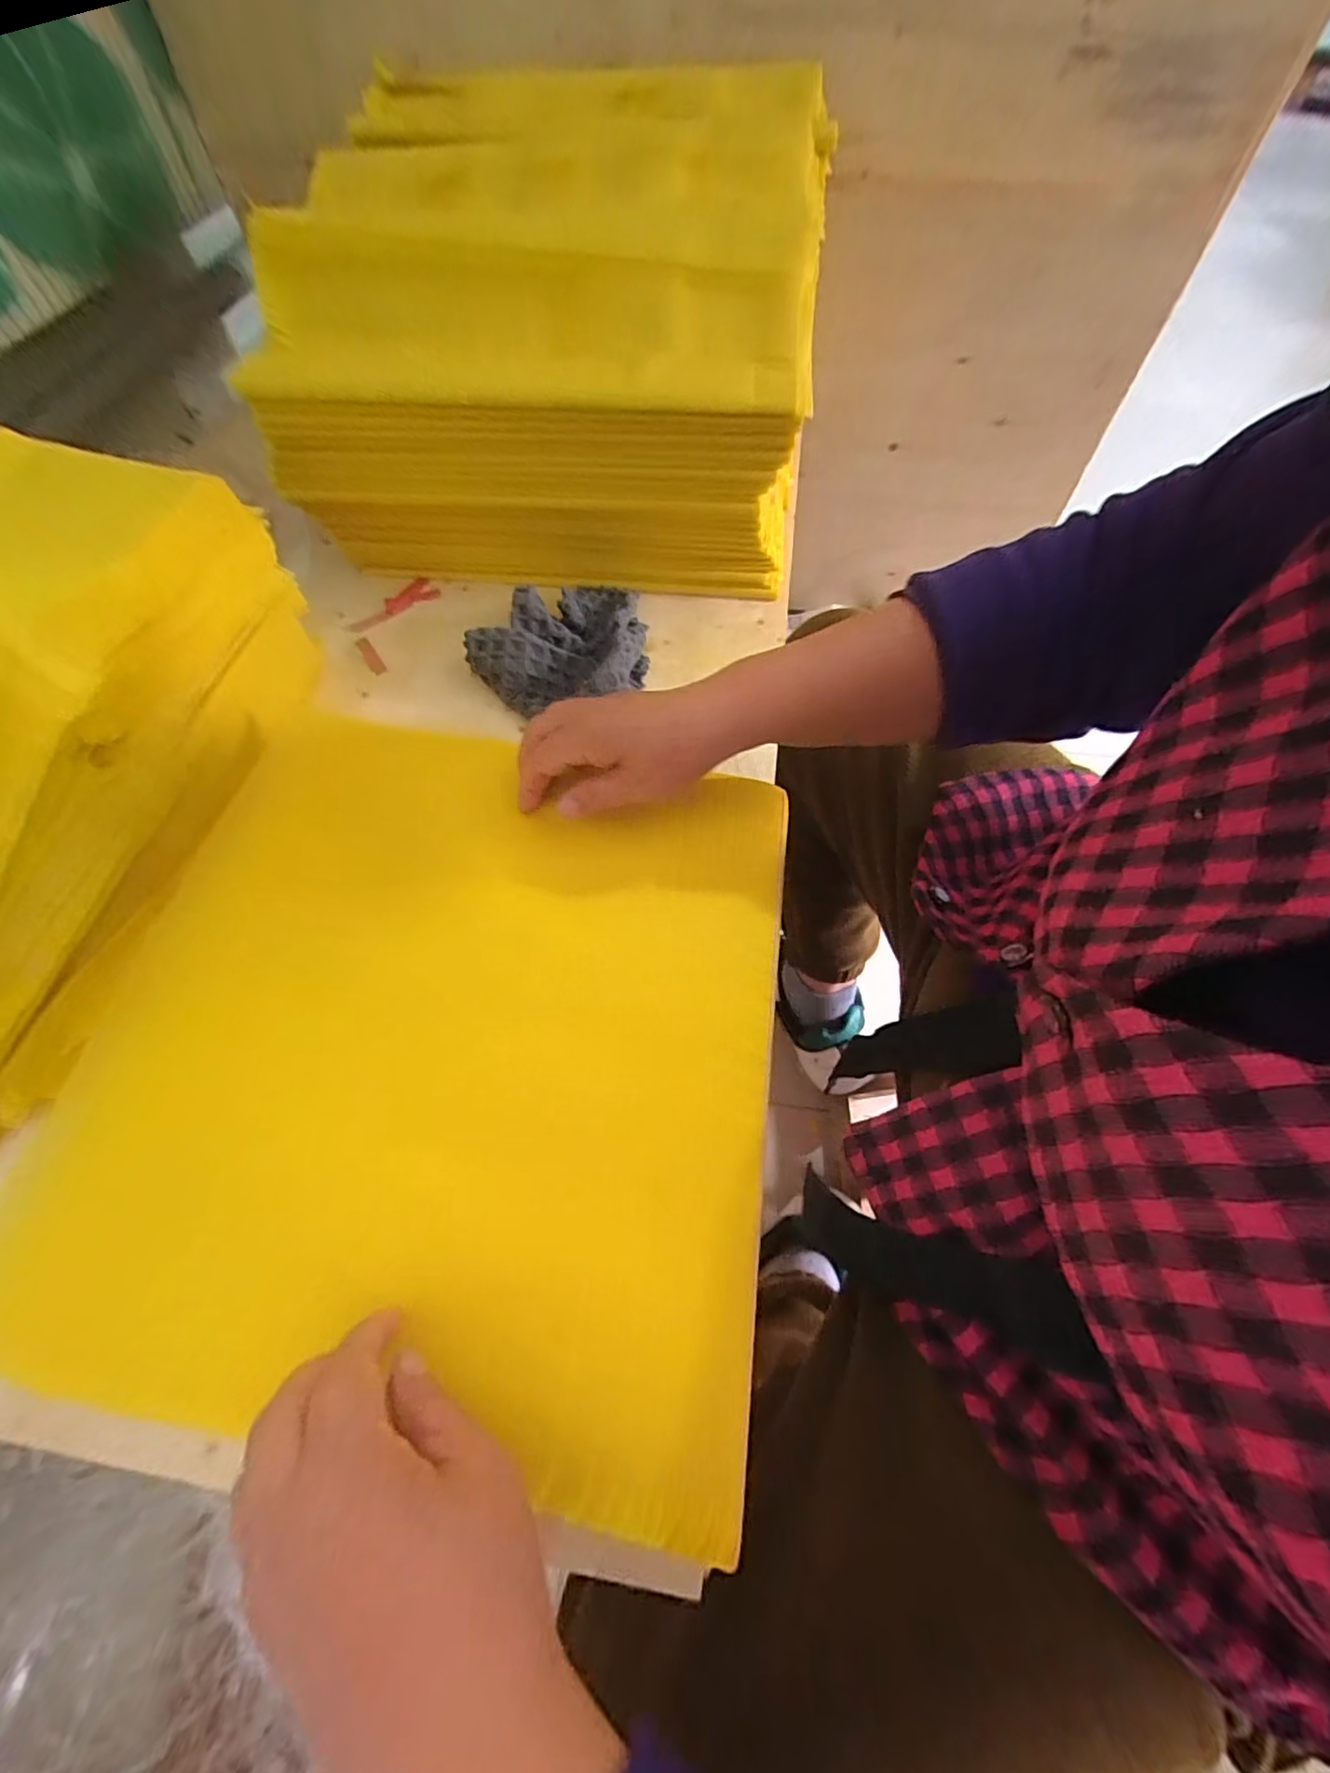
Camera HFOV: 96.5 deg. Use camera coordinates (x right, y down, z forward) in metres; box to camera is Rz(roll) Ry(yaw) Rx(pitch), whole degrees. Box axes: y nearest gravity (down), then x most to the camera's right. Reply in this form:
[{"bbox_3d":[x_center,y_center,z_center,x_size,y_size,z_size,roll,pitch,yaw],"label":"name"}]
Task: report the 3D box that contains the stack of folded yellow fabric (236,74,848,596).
[{"bbox_3d":[-0.073,-0.439,0.485,0.369,0.194,0.357,7,62,4],"label":"stack of folded yellow fabric"}]

